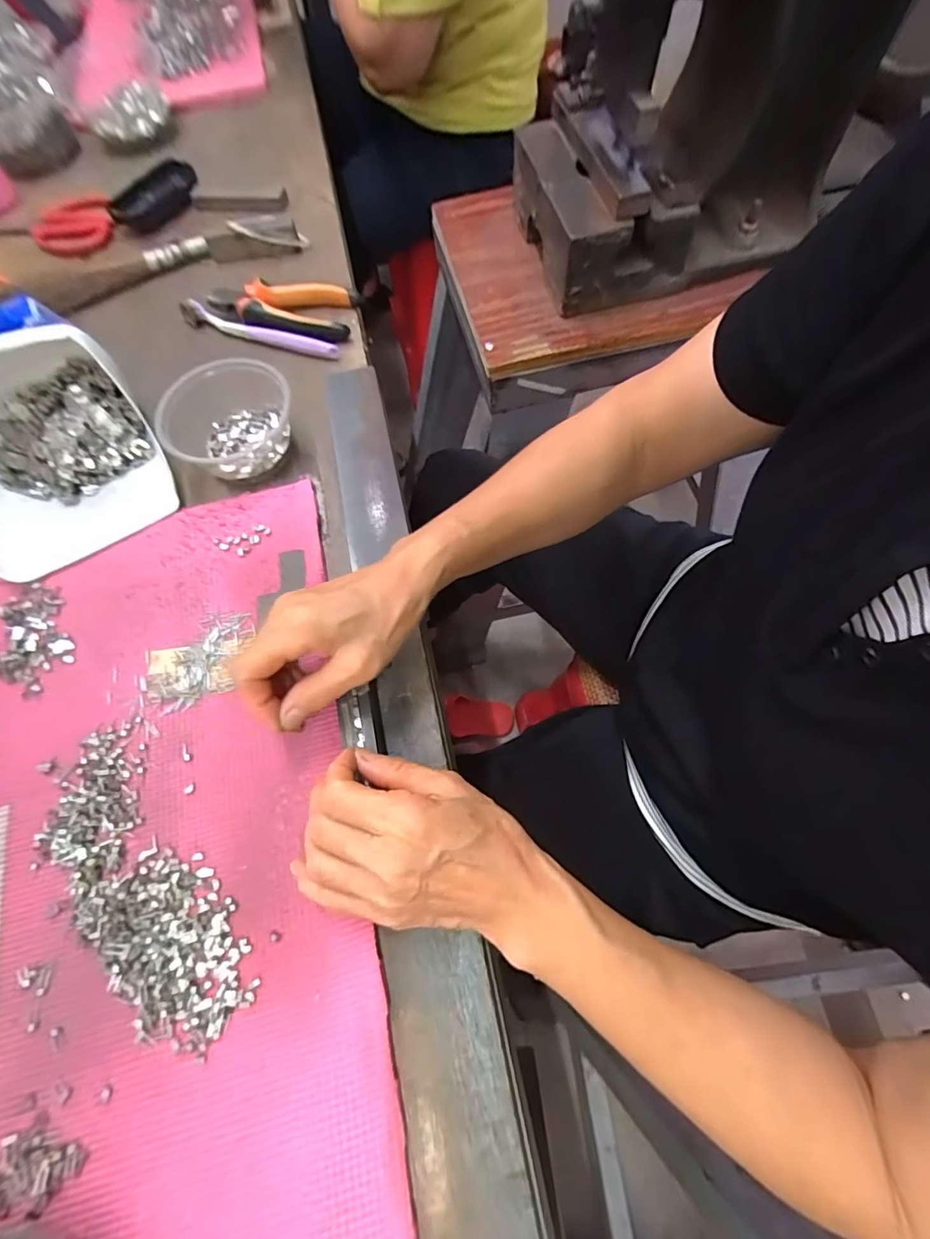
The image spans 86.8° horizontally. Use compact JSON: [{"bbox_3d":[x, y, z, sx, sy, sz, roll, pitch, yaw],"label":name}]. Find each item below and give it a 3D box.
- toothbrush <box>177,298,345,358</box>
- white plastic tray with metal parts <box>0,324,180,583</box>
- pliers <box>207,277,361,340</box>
[{"bbox_3d":[-0.207,-0.288,0.485,0.181,0.015,0.018,20,70,12],"label":"toothbrush"},{"bbox_3d":[-0.344,-0.144,0.394,0.150,0.078,0.169,-33,69,-9],"label":"white plastic tray with metal parts"},{"bbox_3d":[-0.185,-0.311,0.492,0.147,0.020,0.065,7,68,7],"label":"pliers"}]

